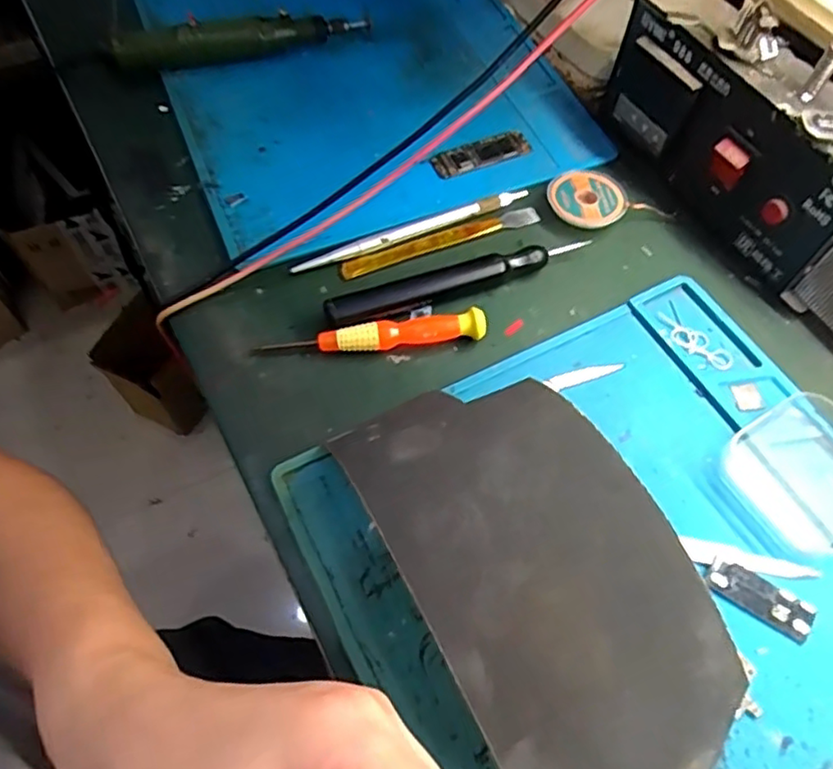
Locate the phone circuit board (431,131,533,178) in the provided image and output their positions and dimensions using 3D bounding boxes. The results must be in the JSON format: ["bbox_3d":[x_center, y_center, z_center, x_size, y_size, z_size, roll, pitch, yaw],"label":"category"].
[{"bbox_3d":[0.042,-0.144,0.396,0.065,0.006,0.018,-20,63,-10],"label":"phone circuit board"}]

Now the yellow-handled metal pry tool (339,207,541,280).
[{"bbox_3d":[0.015,-0.081,0.358,0.119,0.006,0.011,-20,63,-10],"label":"yellow-handled metal pry tool"}]

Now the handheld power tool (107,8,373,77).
[{"bbox_3d":[-0.117,-0.230,0.423,0.161,0.033,0.028,-14,62,-7],"label":"handheld power tool"}]

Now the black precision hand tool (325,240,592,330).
[{"bbox_3d":[0.022,-0.058,0.338,0.144,0.012,0.019,-21,63,-11],"label":"black precision hand tool"}]

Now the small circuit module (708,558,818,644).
[{"bbox_3d":[0.144,0.088,0.265,0.043,0.004,0.017,31,66,16],"label":"small circuit module"}]

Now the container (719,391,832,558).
[{"bbox_3d":[0.177,0.040,0.285,0.060,0.016,0.062,-28,65,-14],"label":"container"}]

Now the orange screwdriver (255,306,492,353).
[{"bbox_3d":[-0.022,-0.024,0.321,0.115,0.011,0.013,-7,61,-3],"label":"orange screwdriver"}]

